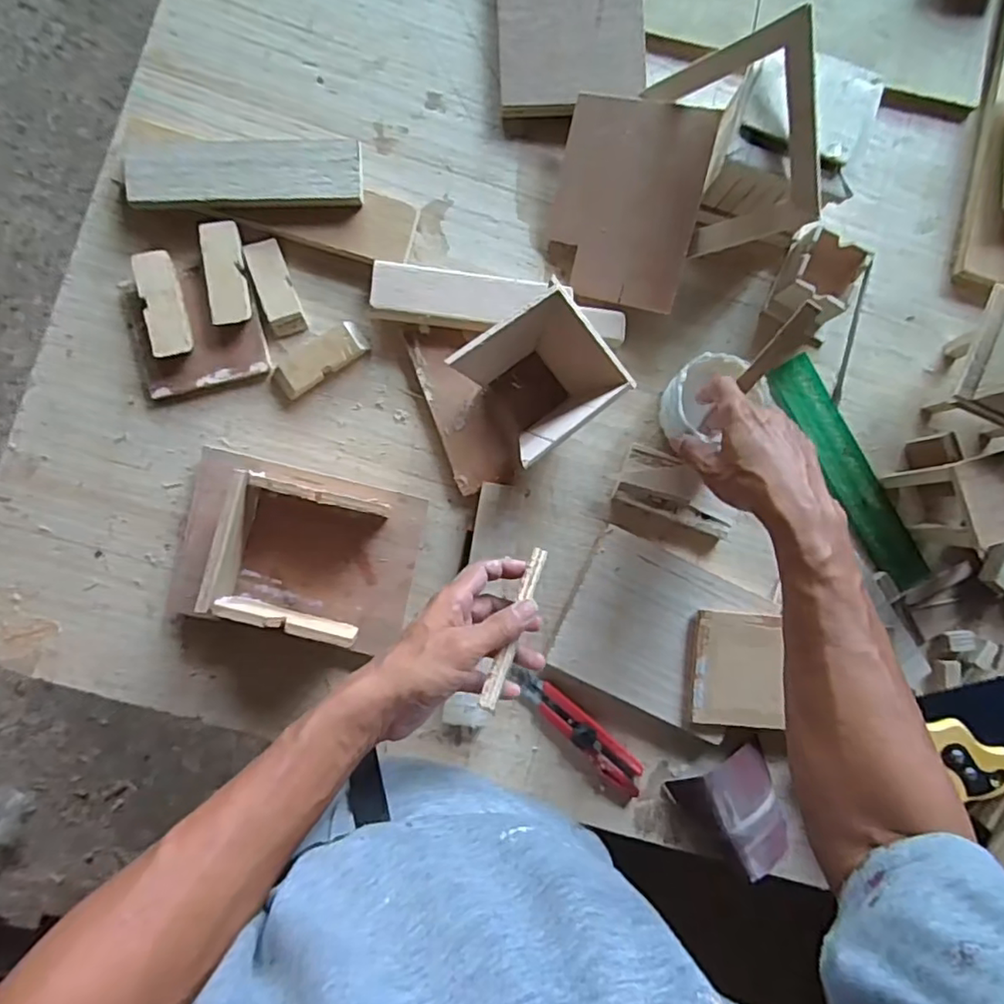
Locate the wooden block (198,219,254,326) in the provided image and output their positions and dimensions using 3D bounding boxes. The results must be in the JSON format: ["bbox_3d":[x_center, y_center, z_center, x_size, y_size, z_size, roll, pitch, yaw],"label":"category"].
[{"bbox_3d":[-0.249,-0.206,0.539,0.035,0.019,0.091,-10,90,-6],"label":"wooden block"}]

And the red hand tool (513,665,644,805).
[{"bbox_3d":[0.074,0.212,0.555,0.038,0.020,0.160,-41,93,-5],"label":"red hand tool"}]

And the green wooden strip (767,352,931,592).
[{"bbox_3d":[0.347,-0.029,0.595,0.054,0.010,0.249,-30,92,-5],"label":"green wooden strip"}]

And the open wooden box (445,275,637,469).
[{"bbox_3d":[0.032,-0.109,0.530,0.113,0.075,0.117,-35,90,-5],"label":"open wooden box"}]

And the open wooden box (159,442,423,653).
[{"bbox_3d":[-0.180,0.038,0.512,0.202,0.067,0.134,15,88,-5],"label":"open wooden box"}]

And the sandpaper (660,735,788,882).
[{"bbox_3d":[0.220,0.290,0.554,0.092,0.034,0.095,-25,91,-5],"label":"sandpaper"}]

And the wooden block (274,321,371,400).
[{"bbox_3d":[-0.167,-0.131,0.551,0.088,0.016,0.033,-35,92,-5],"label":"wooden block"}]

